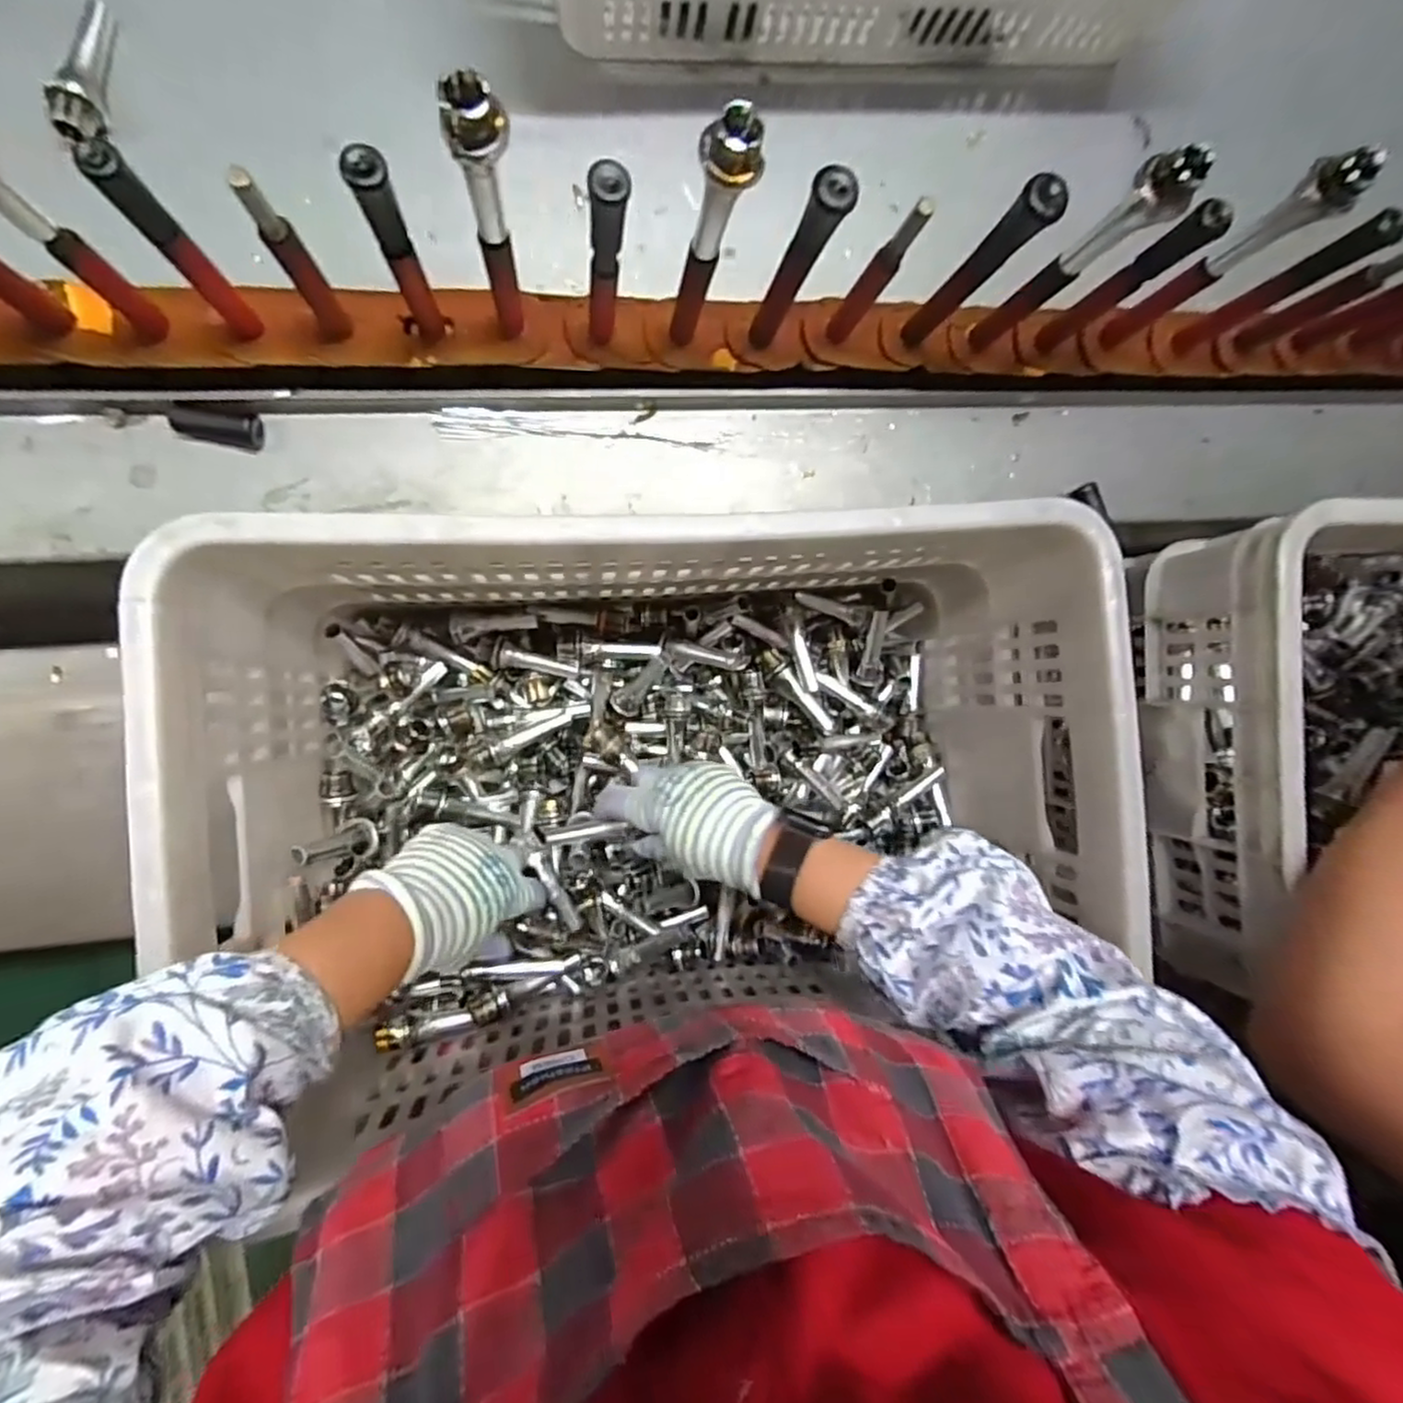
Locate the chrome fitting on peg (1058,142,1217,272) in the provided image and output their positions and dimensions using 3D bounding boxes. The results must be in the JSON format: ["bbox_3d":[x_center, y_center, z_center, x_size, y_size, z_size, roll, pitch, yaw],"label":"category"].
[{"bbox_3d":[0.219,-0.248,0.358,0.023,0.073,0.027,-44,97,-6],"label":"chrome fitting on peg"}]

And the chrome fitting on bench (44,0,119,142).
[{"bbox_3d":[-0.363,-0.373,0.411,0.020,0.019,0.086,7,90,-9],"label":"chrome fitting on bench"}]

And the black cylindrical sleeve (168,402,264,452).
[{"bbox_3d":[-0.290,-0.167,0.421,0.047,0.017,0.019,14,89,-8],"label":"black cylindrical sleeve"}]

